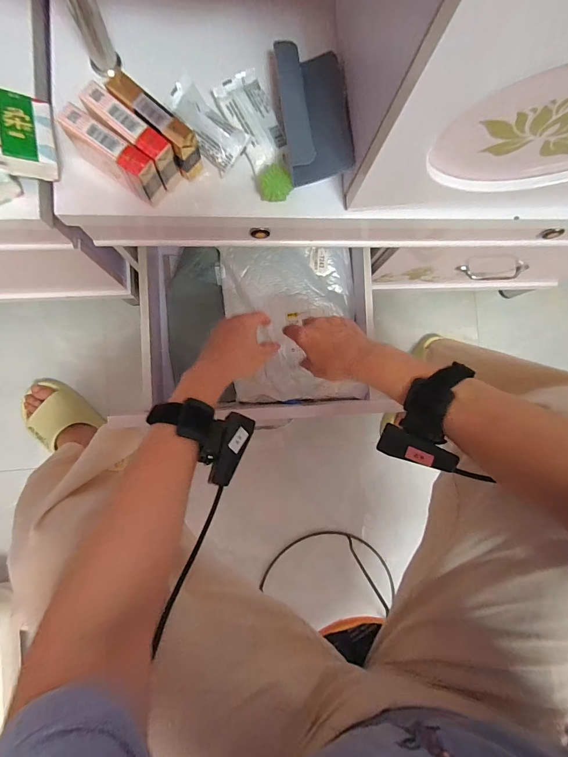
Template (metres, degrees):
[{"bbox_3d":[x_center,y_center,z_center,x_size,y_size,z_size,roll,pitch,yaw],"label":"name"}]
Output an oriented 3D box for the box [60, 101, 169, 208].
[{"bbox_3d":[-0.158,-0.207,0.327,0.080,0.053,0.027,37,86,-2],"label":"box"}]

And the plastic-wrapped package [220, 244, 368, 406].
[{"bbox_3d":[0.014,-0.090,0.575,0.216,0.038,0.250,-3,89,-4],"label":"plastic-wrapped package"}]

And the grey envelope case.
[{"bbox_3d":[0.032,-0.270,0.342,0.066,0.027,0.136,-6,89,-4],"label":"grey envelope case"}]

